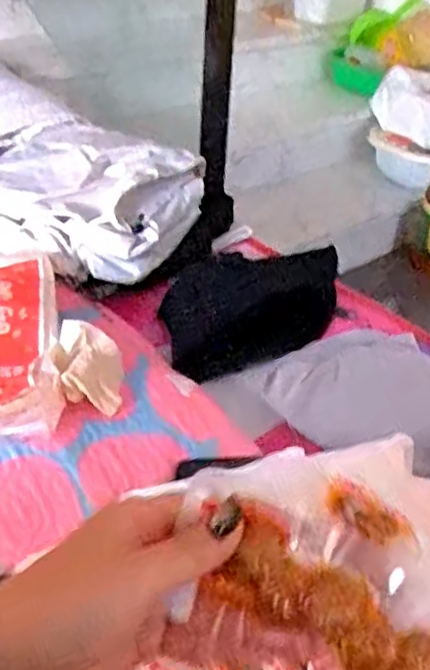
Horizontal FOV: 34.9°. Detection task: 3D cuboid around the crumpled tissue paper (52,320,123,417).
[{"bbox_3d":[-0.139,0.034,0.755,0.071,0.065,0.079,0,36,-5],"label":"crumpled tissue paper"}]

